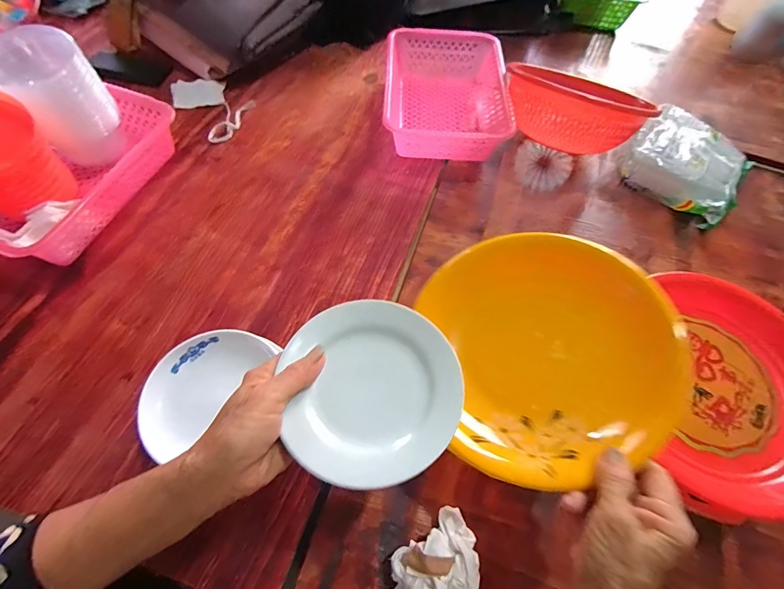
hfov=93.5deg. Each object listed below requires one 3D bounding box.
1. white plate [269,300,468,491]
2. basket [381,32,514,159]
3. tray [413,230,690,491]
[{"bbox_3d":[-0.015,0.071,0.295,0.133,0.014,0.143,2,62,-3],"label":"white plate"},{"bbox_3d":[0.098,-0.375,0.695,0.214,0.082,0.287,3,62,-2],"label":"basket"},{"bbox_3d":[0.152,0.042,0.359,0.212,0.051,0.241,-19,67,12],"label":"tray"}]

